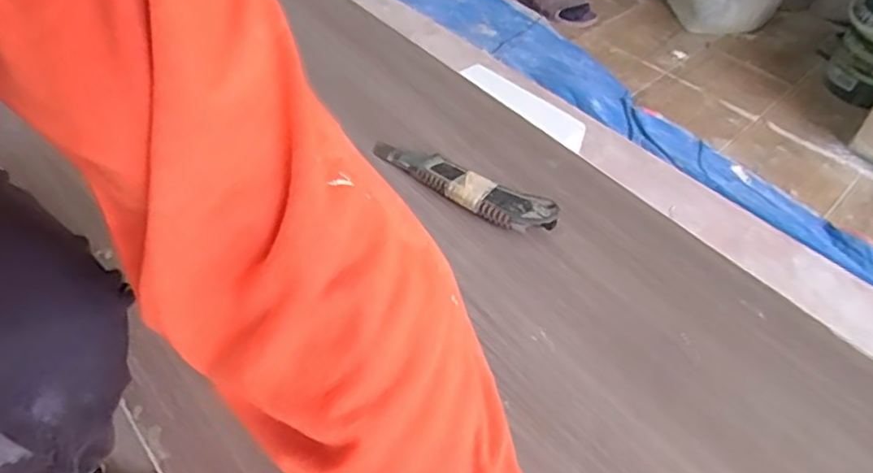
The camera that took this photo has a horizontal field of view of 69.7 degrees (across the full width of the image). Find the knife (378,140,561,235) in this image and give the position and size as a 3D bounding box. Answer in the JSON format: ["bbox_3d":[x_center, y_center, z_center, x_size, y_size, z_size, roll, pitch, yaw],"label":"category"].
[{"bbox_3d":[0.017,-0.040,0.493,0.159,0.022,0.037,28,50,20],"label":"knife"}]

